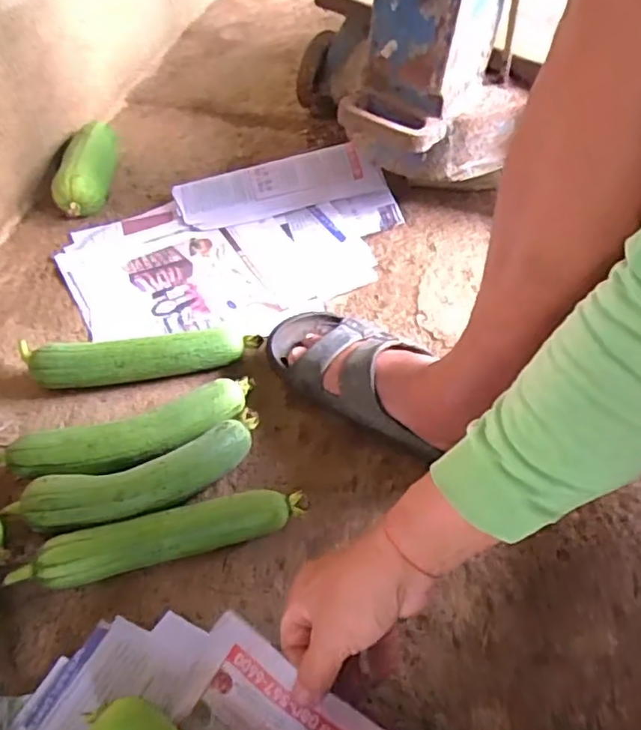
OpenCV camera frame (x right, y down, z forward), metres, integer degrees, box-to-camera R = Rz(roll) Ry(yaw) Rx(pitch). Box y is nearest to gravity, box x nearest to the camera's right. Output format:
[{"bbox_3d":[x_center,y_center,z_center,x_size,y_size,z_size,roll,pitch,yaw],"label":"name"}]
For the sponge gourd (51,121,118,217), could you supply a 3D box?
[{"bbox_3d":[-0.330,-0.285,0.854,0.079,0.070,0.173,-6,52,-9],"label":"sponge gourd"}]

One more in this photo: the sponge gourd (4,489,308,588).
[{"bbox_3d":[-0.136,0.153,0.532,0.245,0.045,0.043,-12,53,-13],"label":"sponge gourd"}]

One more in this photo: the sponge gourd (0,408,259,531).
[{"bbox_3d":[-0.161,0.107,0.562,0.236,0.047,0.070,-20,56,-19],"label":"sponge gourd"}]

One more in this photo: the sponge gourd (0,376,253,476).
[{"bbox_3d":[-0.179,0.068,0.585,0.241,0.052,0.071,-18,54,-16],"label":"sponge gourd"}]

